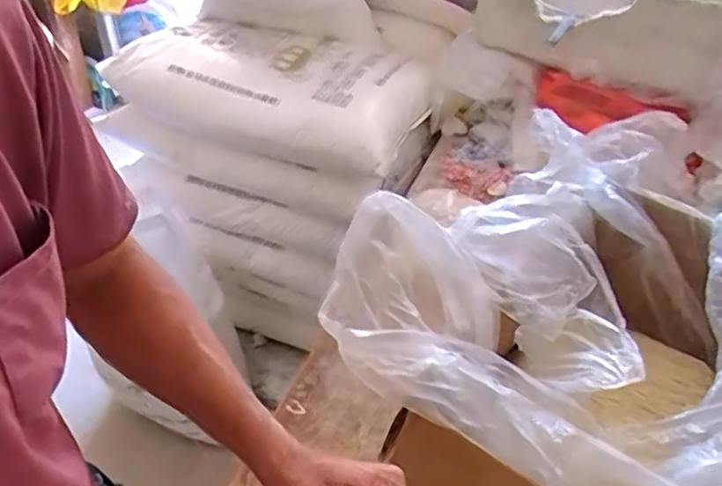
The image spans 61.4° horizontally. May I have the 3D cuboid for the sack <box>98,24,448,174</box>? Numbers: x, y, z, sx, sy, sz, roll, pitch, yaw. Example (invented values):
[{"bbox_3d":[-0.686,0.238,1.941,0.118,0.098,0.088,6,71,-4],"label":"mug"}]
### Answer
[{"bbox_3d":[-0.176,-0.347,1.342,0.633,0.150,0.379,20,46,18],"label":"sack"}]

